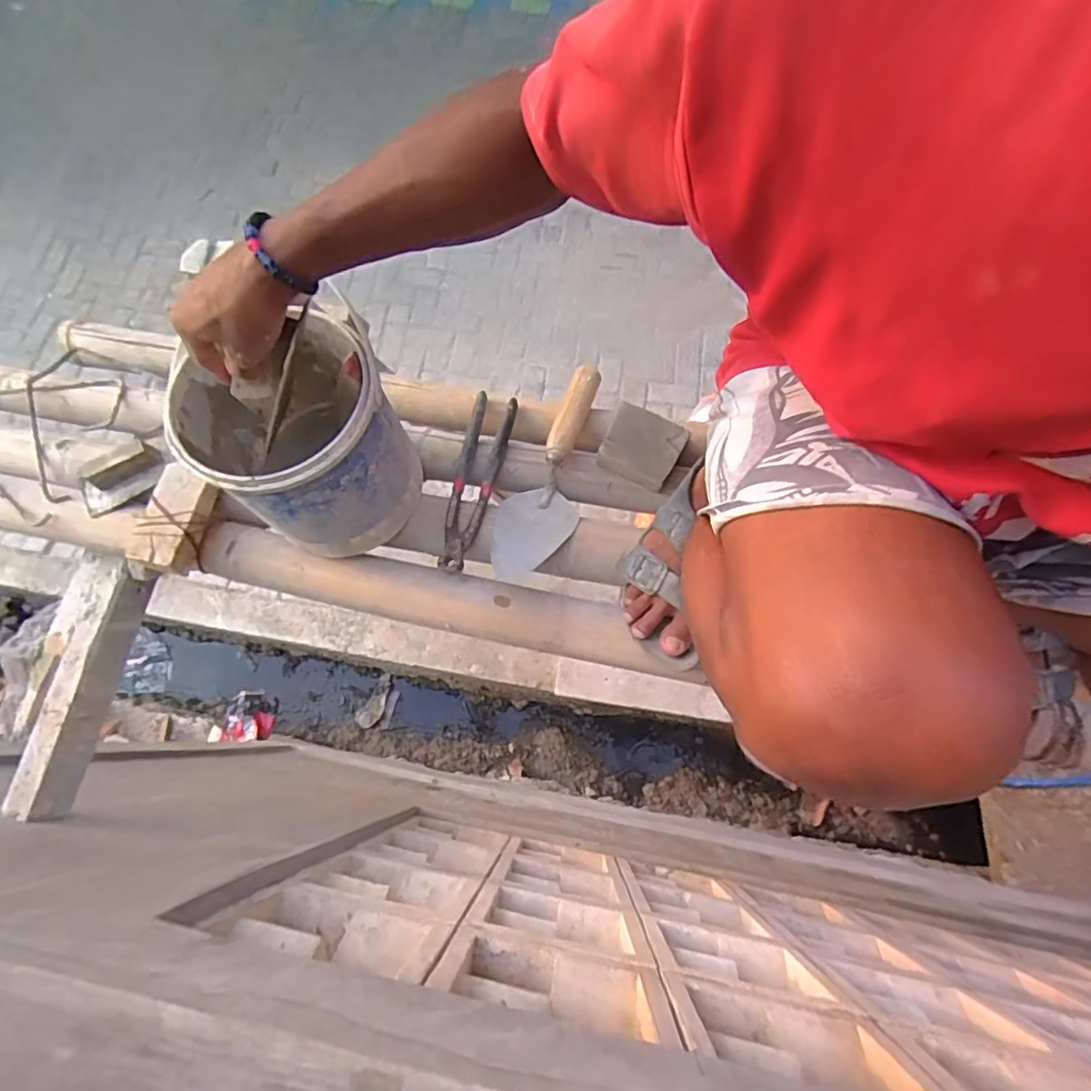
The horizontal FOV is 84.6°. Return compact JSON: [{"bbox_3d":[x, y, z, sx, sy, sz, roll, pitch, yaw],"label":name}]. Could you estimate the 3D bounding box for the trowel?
[{"bbox_3d":[0.006,-0.081,0.647,0.080,0.040,0.250,17,74,7],"label":"trowel"}]

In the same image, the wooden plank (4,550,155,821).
[{"bbox_3d":[-0.557,0.166,0.733,0.061,0.054,0.303,4,73,4],"label":"wooden plank"}]

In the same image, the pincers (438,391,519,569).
[{"bbox_3d":[-0.080,-0.073,0.682,0.048,0.022,0.217,12,73,6],"label":"pincers"}]

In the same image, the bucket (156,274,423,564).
[{"bbox_3d":[-0.236,-0.101,0.606,0.182,0.197,0.178,-1,72,2],"label":"bucket"}]

